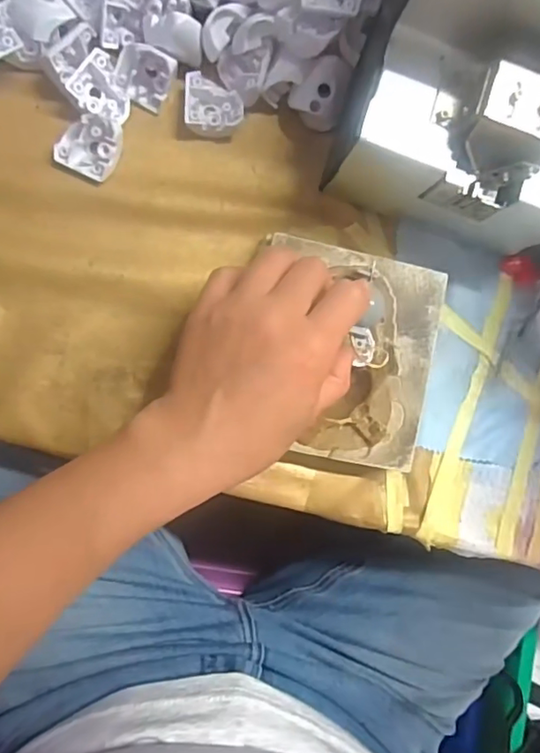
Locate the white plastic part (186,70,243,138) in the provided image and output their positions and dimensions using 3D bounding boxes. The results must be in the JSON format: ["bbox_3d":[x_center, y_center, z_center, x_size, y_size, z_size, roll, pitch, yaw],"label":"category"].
[{"bbox_3d":[-0.032,-0.154,0.325,0.032,0.013,0.032,0,90,-8],"label":"white plastic part"}]

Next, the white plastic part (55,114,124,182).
[{"bbox_3d":[-0.100,-0.126,0.309,0.033,0.016,0.029,20,87,-8],"label":"white plastic part"}]

